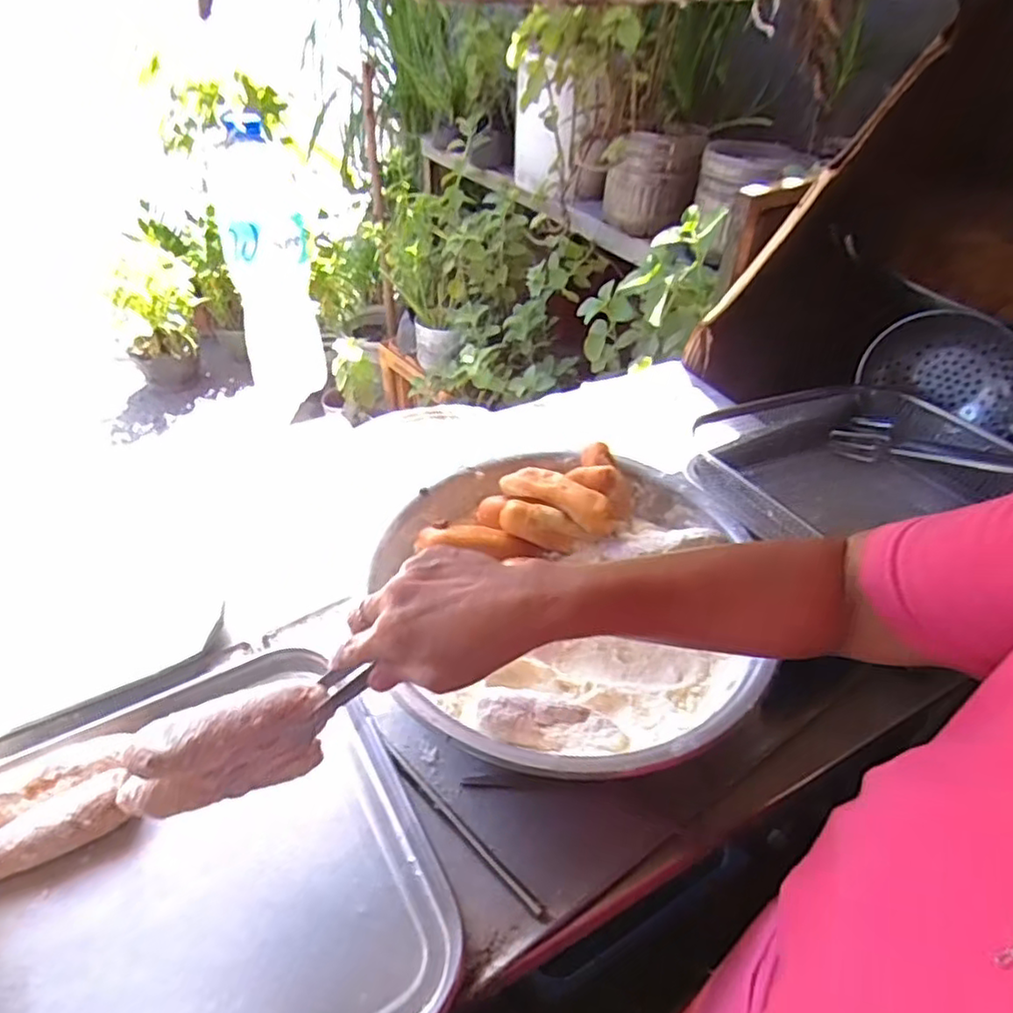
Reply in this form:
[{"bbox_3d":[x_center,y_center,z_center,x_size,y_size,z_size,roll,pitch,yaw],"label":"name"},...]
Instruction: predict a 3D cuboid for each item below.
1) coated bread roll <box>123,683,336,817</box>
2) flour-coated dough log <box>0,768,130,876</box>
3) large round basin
[{"bbox_3d":[-0.161,0.138,0.380,0.113,0.065,0.026,-15,45,-18],"label":"coated bread roll"},{"bbox_3d":[-0.308,0.220,0.452,0.096,0.031,0.031,-20,47,-23],"label":"flour-coated dough log"},{"bbox_3d":[0.042,0.065,0.555,0.297,0.086,0.332,11,43,9],"label":"large round basin"}]

